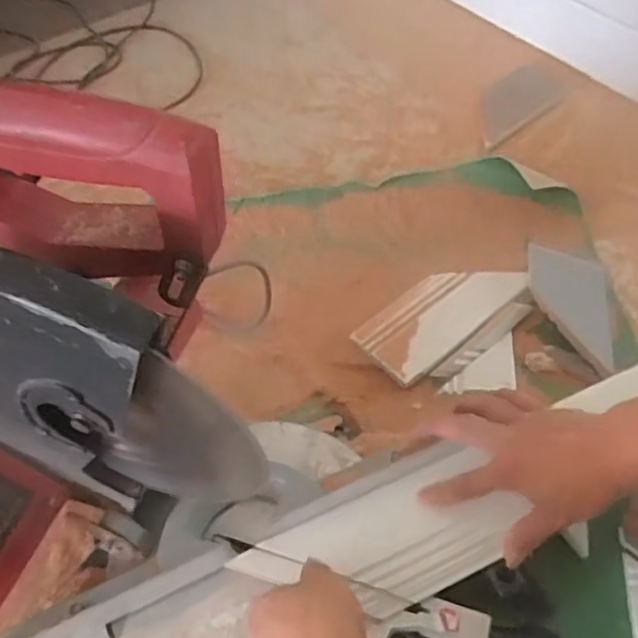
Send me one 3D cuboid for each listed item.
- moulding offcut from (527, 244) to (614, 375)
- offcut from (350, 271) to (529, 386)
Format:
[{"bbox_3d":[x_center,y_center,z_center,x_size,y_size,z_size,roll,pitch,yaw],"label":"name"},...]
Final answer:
[{"bbox_3d":[0.303,-0.013,0.808,0.094,0.024,0.175,6,53,9],"label":"moulding offcut"},{"bbox_3d":[0.149,-0.011,0.812,0.214,0.027,0.101,-37,58,-22],"label":"offcut"}]

